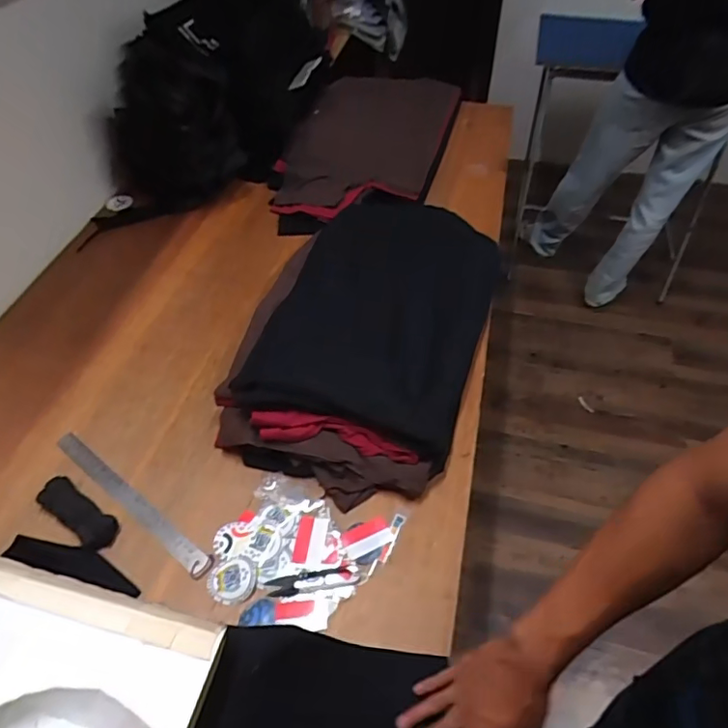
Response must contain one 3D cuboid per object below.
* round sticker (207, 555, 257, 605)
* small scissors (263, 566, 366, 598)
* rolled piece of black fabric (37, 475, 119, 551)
[{"bbox_3d":[-0.170,0.277,0.695,0.062,0.009,0.057,0,49,0],"label":"round sticker"},{"bbox_3d":[-0.062,0.280,0.695,0.124,0.006,0.027,-7,51,-4],"label":"small scissors"},{"bbox_3d":[-0.394,0.205,0.745,0.131,0.025,0.043,28,55,22],"label":"rolled piece of black fabric"}]

